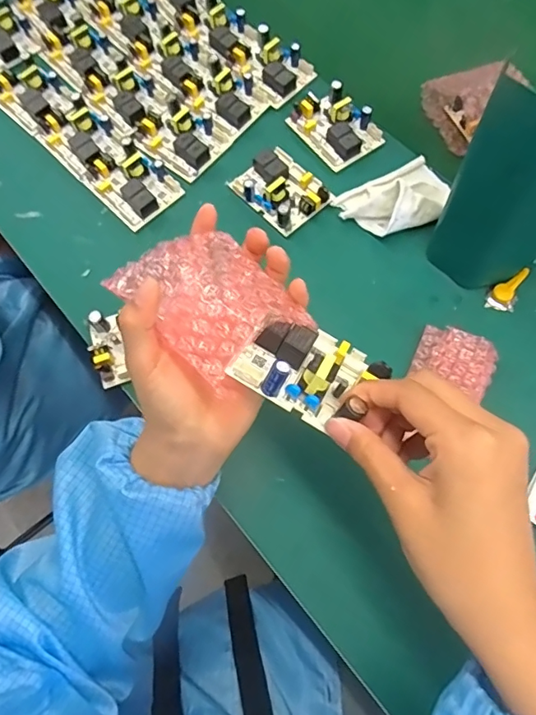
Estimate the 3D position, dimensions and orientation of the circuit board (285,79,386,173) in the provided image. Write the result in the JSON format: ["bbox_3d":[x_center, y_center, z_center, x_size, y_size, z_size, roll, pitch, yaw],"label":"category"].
[{"bbox_3d":[0.064,-0.225,0.485,0.059,0.024,0.082,-38,72,-13],"label":"circuit board"}]

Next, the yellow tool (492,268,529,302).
[{"bbox_3d":[0.204,-0.062,0.425,0.015,0.008,0.039,40,74,16],"label":"yellow tool"}]

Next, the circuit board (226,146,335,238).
[{"bbox_3d":[0.012,-0.157,0.458,0.060,0.021,0.078,-39,72,-13],"label":"circuit board"}]

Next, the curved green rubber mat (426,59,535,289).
[{"bbox_3d":[0.176,-0.115,0.363,0.087,0.161,0.055,35,73,14],"label":"curved green rubber mat"}]

